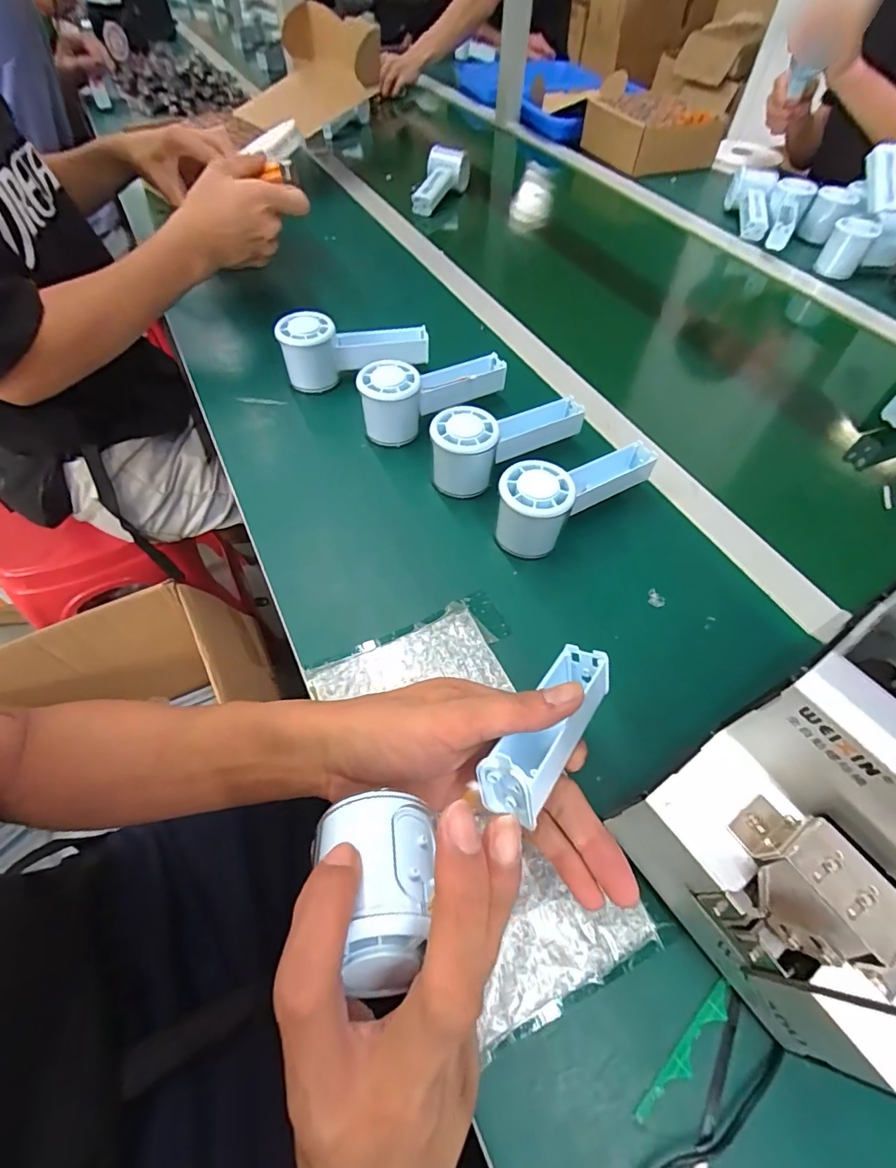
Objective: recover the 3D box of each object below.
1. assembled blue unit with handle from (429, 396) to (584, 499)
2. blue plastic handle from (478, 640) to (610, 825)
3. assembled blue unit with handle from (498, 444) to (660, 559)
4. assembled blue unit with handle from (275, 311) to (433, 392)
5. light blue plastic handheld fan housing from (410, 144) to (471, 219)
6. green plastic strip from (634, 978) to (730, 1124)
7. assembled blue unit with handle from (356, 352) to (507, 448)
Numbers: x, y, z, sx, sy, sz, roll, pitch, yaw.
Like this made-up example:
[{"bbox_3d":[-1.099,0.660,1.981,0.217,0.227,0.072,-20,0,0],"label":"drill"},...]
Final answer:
[{"bbox_3d":[0.052,-0.136,0.440,0.154,0.057,0.054,-30,61,-20],"label":"assembled blue unit with handle"},{"bbox_3d":[0.053,0.072,0.253,0.032,0.031,0.107,33,46,20],"label":"blue plastic handle"},{"bbox_3d":[0.104,-0.083,0.407,0.152,0.056,0.054,-34,63,-22],"label":"assembled blue unit with handle"},{"bbox_3d":[-0.096,-0.249,0.510,0.150,0.056,0.050,-12,57,-9],"label":"assembled blue unit with handle"},{"bbox_3d":[-0.012,-0.667,0.810,0.066,0.049,0.143,13,56,7],"label":"light blue plastic handheld fan housing"},{"bbox_3d":[0.116,0.224,0.234,0.073,0.004,0.010,-34,63,-22],"label":"green plastic strip"},{"bbox_3d":[-0.014,-0.191,0.480,0.155,0.063,0.053,-30,61,-20],"label":"assembled blue unit with handle"}]

